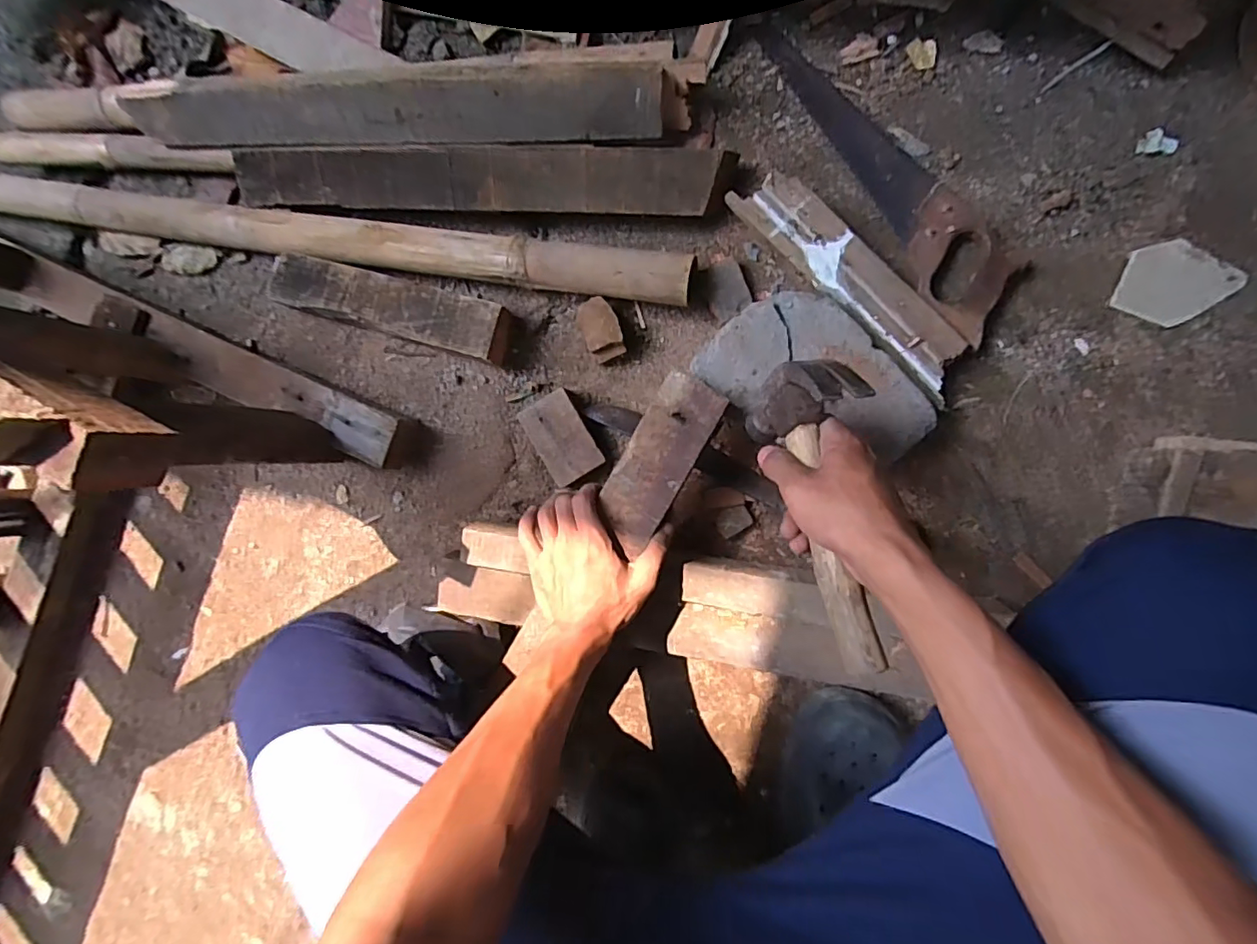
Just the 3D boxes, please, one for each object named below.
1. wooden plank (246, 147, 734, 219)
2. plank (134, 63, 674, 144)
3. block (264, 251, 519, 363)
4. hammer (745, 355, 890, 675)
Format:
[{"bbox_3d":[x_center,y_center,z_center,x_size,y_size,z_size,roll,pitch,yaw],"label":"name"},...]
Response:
[{"bbox_3d":[-0.169,-0.305,0.587,0.540,0.025,0.058,4,92,9],"label":"wooden plank"},{"bbox_3d":[-0.258,-0.390,0.598,0.630,0.042,0.061,5,92,9],"label":"plank"},{"bbox_3d":[-0.271,-0.186,0.638,0.283,0.047,0.065,16,94,8],"label":"block"},{"bbox_3d":[0.133,0.028,0.387,0.064,0.108,0.209,-9,73,9],"label":"hammer"}]

